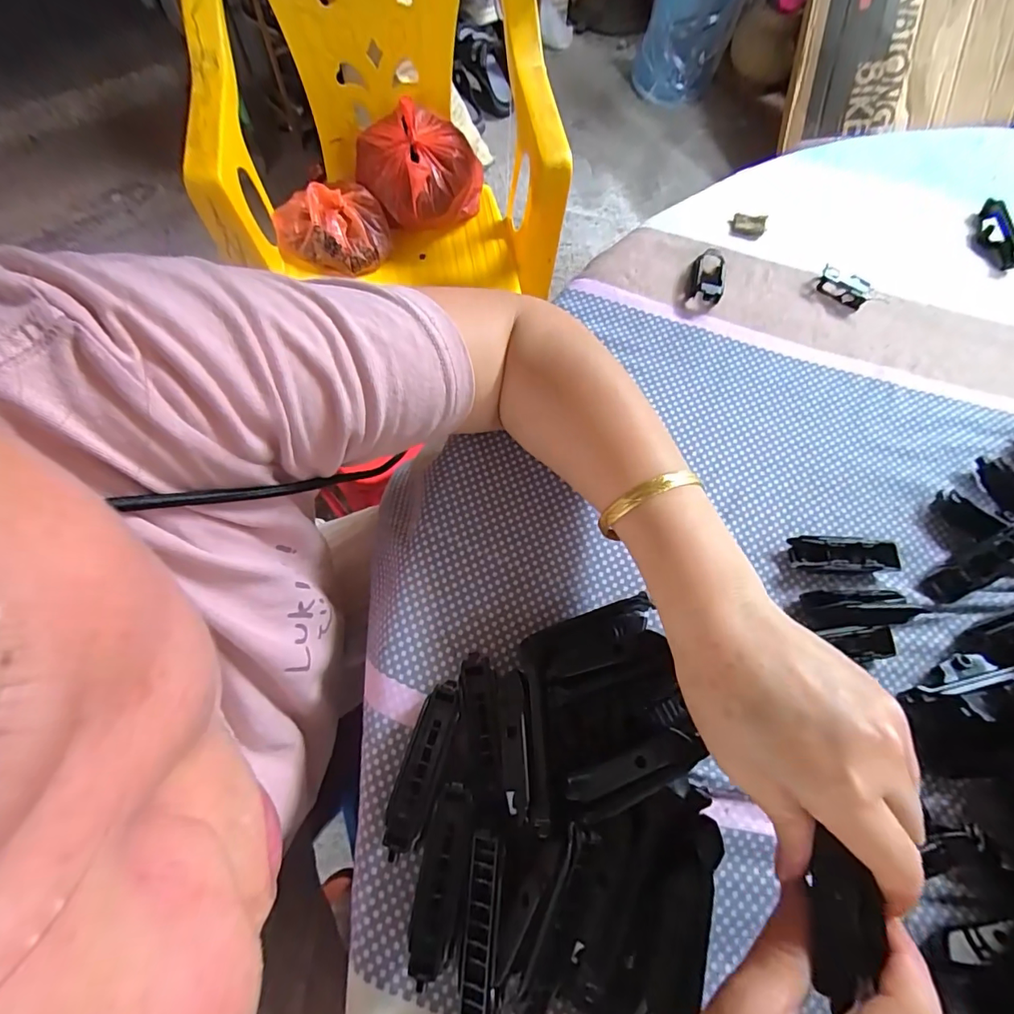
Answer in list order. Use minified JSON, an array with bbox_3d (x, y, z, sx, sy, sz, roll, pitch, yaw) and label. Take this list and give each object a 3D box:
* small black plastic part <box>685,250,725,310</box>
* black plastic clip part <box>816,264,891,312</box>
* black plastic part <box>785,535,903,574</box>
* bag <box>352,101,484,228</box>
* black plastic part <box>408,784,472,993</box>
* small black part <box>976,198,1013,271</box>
[{"bbox_3d":[0.157,-0.179,0.373,0.023,0.014,0.055,18,70,4],"label":"small black plastic part"},{"bbox_3d":[0.269,-0.168,0.376,0.054,0.011,0.025,30,72,8],"label":"black plastic clip part"},{"bbox_3d":[0.211,0.031,0.305,0.064,0.015,0.020,4,70,-1],"label":"black plastic part"},{"bbox_3d":[-0.159,-0.606,0.883,0.220,0.135,0.158,8,69,0],"label":"bag"},{"bbox_3d":[-0.030,0.175,0.233,0.019,0.026,0.074,10,70,1],"label":"black plastic part"},{"bbox_3d":[0.412,-0.233,0.405,0.019,0.022,0.072,1,70,-2],"label":"small black part"}]

